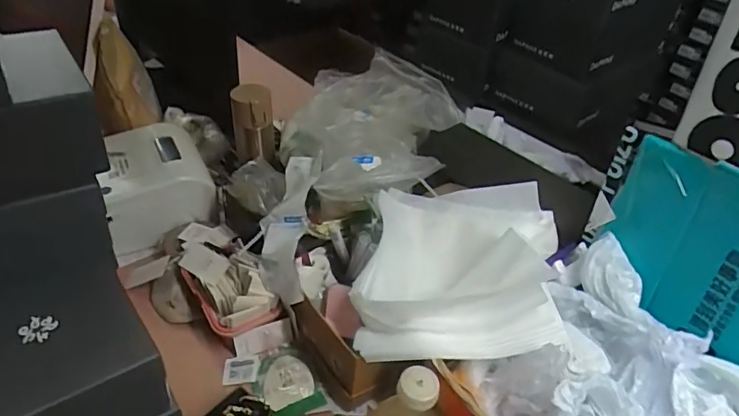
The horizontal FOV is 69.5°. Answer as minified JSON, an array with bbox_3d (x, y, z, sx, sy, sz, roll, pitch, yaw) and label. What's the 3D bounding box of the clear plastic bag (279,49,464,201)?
[{"bbox_3d":[-0.007,-0.160,0.895,0.273,0.121,0.359,3,39,-4],"label":"clear plastic bag"}]

